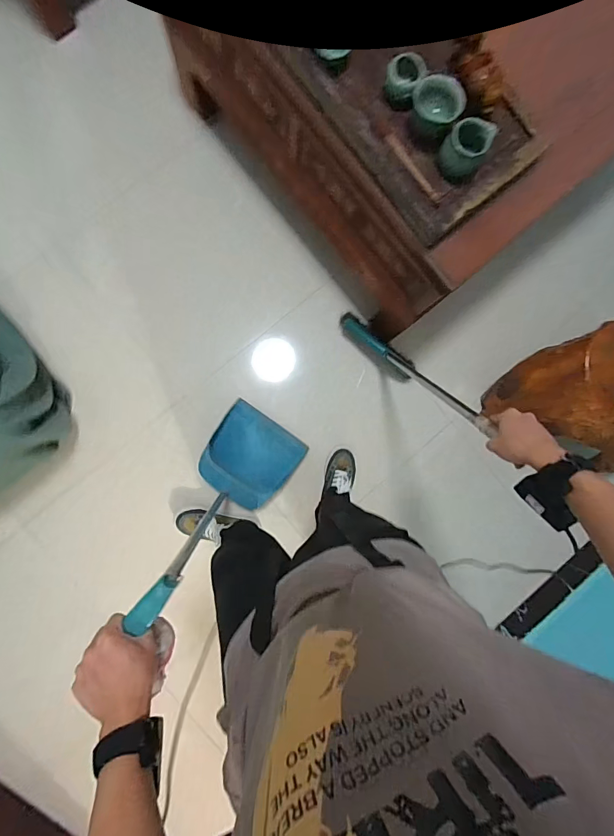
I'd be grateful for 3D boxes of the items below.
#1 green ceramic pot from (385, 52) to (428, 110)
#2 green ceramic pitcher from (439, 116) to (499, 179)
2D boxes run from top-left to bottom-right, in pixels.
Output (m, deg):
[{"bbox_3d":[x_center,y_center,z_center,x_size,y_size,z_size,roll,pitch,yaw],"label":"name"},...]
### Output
[{"bbox_3d":[0.165,-0.577,0.678,0.060,0.057,0.065,0,90,-4],"label":"green ceramic pot"},{"bbox_3d":[0.270,-0.463,0.675,0.066,0.061,0.066,28,88,-4],"label":"green ceramic pitcher"}]

